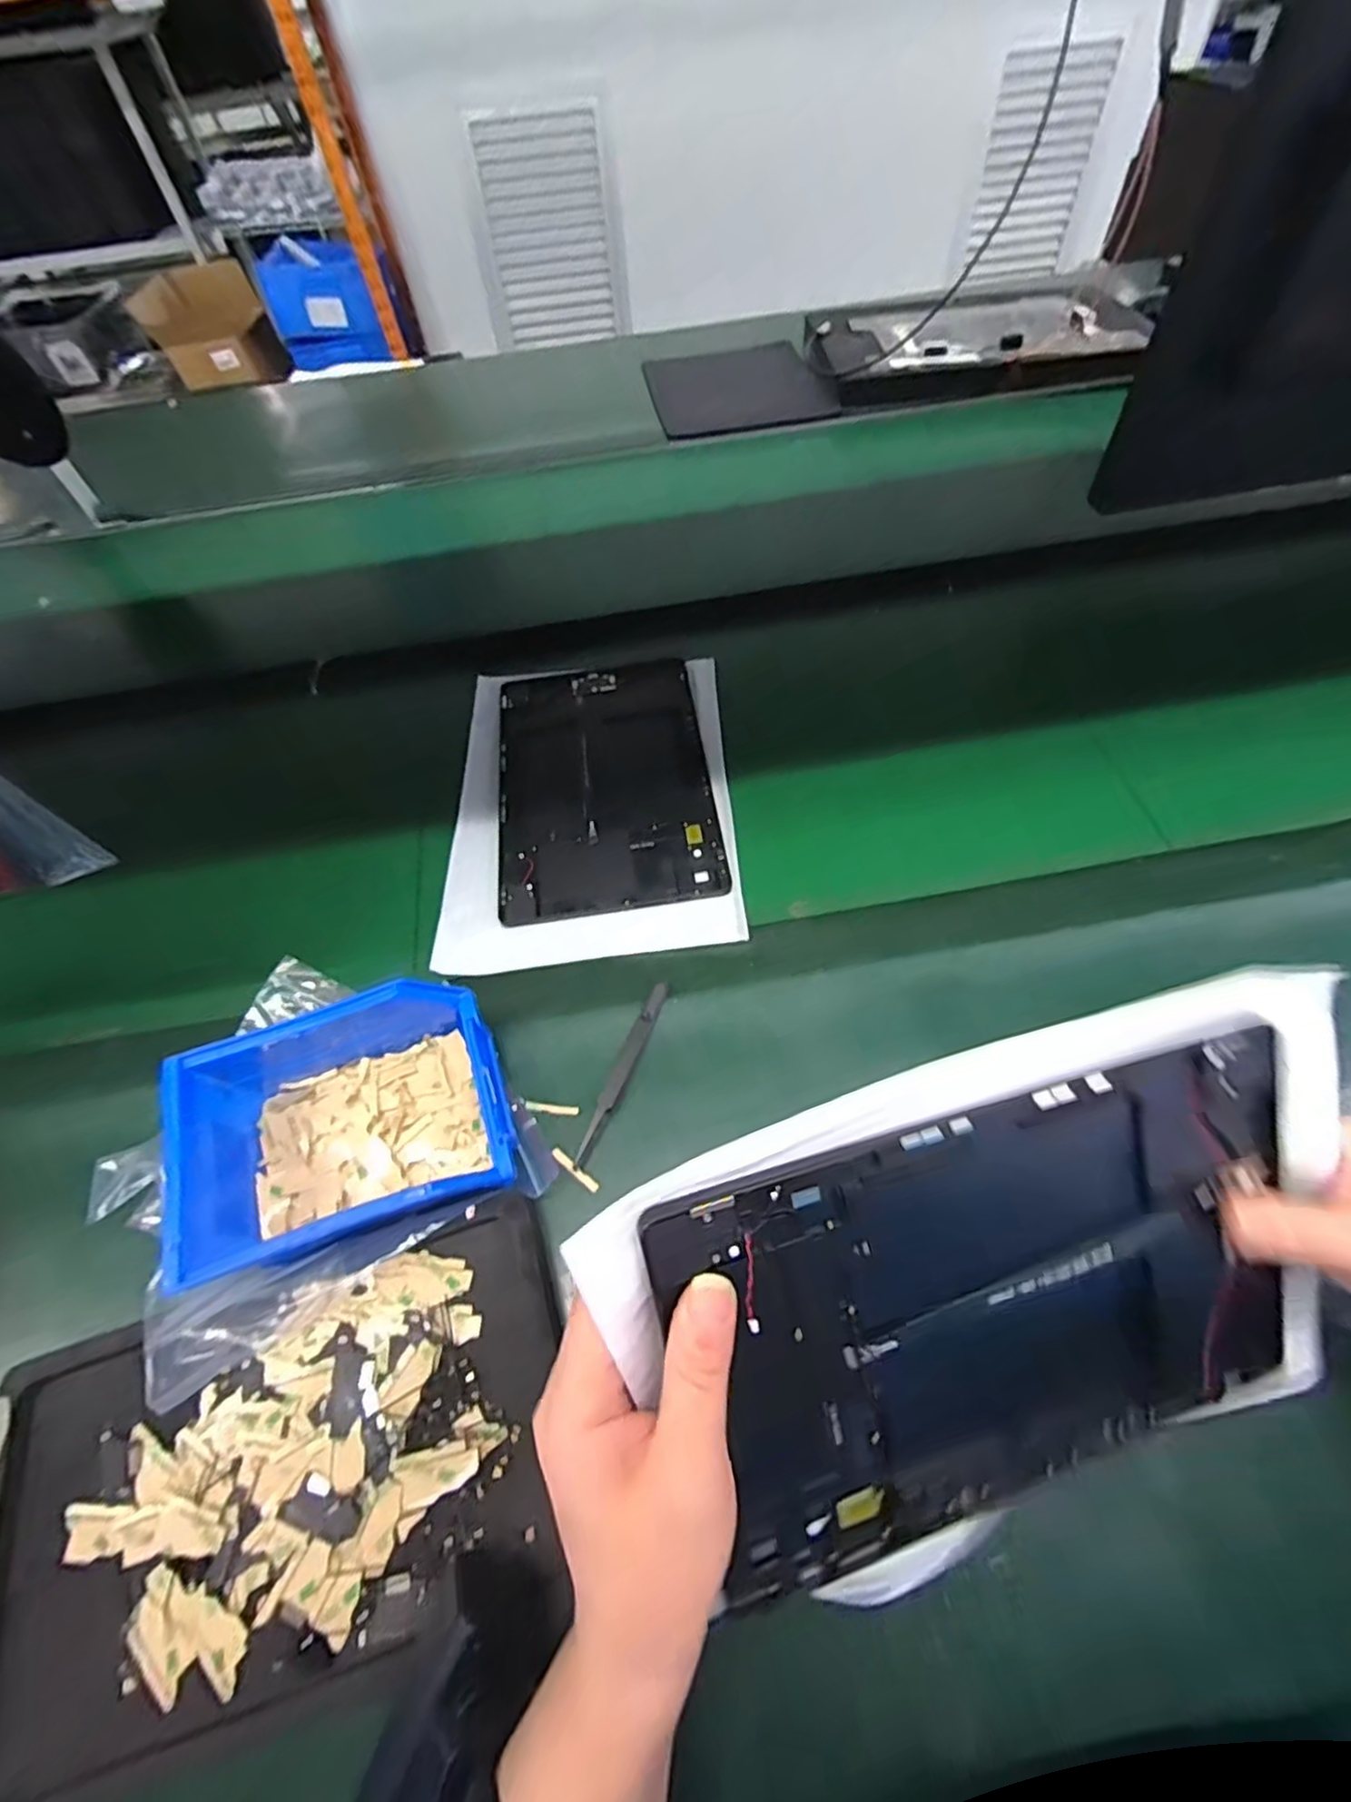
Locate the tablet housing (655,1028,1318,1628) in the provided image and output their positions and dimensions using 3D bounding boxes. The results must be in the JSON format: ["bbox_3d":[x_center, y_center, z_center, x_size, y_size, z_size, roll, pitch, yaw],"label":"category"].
[{"bbox_3d":[0.119,0.144,0.239,0.235,0.014,0.153,-12,100,-10],"label":"tablet housing"}]

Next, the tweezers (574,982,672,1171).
[{"bbox_3d":[-0.029,0.094,0.379,0.010,0.005,0.113,19,60,14],"label":"tweezers"}]

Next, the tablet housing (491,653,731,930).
[{"bbox_3d":[-0.054,-0.096,0.502,0.155,0.010,0.240,-8,57,-2],"label":"tablet housing"}]

